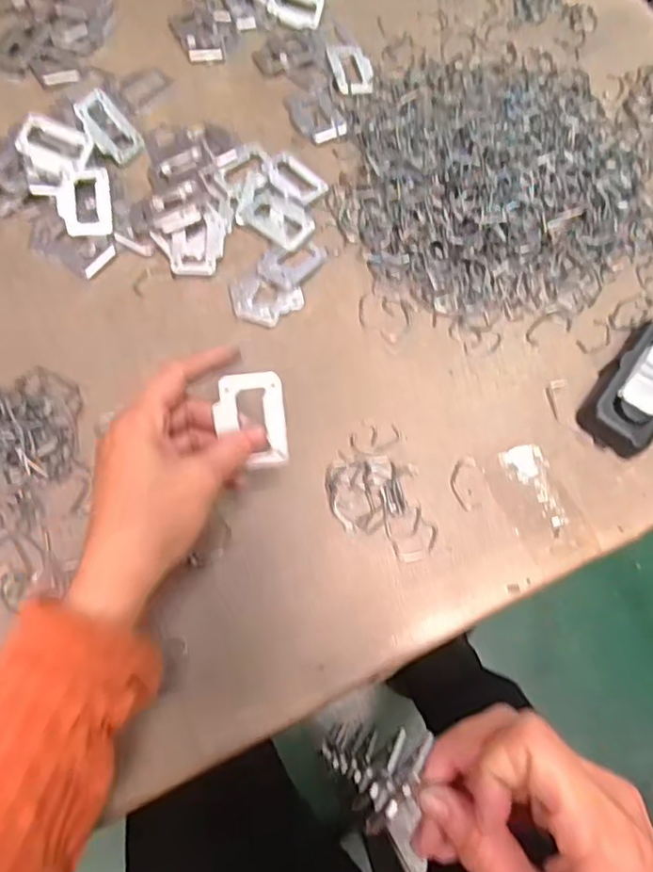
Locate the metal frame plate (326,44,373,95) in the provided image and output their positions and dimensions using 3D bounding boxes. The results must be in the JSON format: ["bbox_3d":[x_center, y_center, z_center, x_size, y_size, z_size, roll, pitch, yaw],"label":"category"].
[{"bbox_3d":[0.023,-0.328,0.554,0.036,0.004,0.062,-12,67,-7],"label":"metal frame plate"}]

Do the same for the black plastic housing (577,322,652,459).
[{"bbox_3d":[0.222,-0.037,0.434,0.051,0.030,0.100,40,71,14],"label":"black plastic housing"}]

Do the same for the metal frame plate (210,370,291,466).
[{"bbox_3d":[-0.040,-0.008,0.343,0.035,0.006,0.052,-8,103,-7],"label":"metal frame plate"}]

